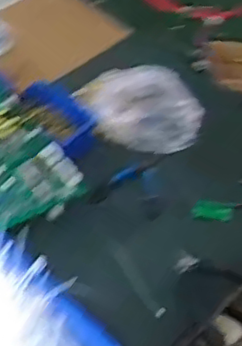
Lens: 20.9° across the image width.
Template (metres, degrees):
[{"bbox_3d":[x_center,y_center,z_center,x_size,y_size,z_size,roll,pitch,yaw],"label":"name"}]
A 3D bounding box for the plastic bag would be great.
[{"bbox_3d":[0.024,-0.100,1.038,0.217,0.094,0.127,17,47,11],"label":"plastic bag"}]

